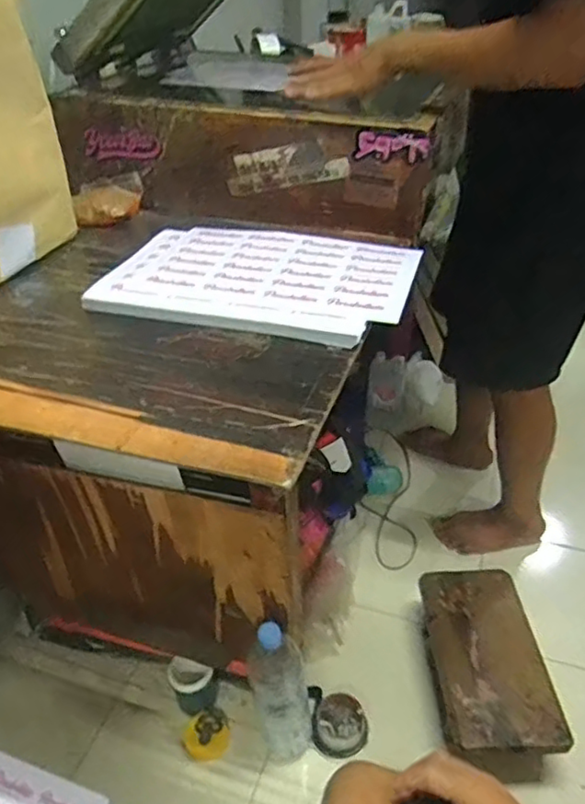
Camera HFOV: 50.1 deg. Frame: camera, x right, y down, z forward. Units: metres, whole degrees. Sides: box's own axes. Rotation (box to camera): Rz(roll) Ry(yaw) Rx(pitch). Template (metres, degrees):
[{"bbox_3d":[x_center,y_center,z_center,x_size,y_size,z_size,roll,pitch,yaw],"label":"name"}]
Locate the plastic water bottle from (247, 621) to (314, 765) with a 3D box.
[{"bbox_3d":[-0.017,0.457,0.981,0.087,0.333,0.072,-9,37,-7],"label":"plastic water bottle"}]

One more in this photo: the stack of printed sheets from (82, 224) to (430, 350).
[{"bbox_3d":[-0.039,-0.153,0.769,0.360,0.022,0.236,9,39,16],"label":"stack of printed sheets"}]

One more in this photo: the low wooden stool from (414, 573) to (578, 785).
[{"bbox_3d":[0.343,0.465,1.117,0.194,0.107,0.349,-4,37,-2],"label":"low wooden stool"}]

